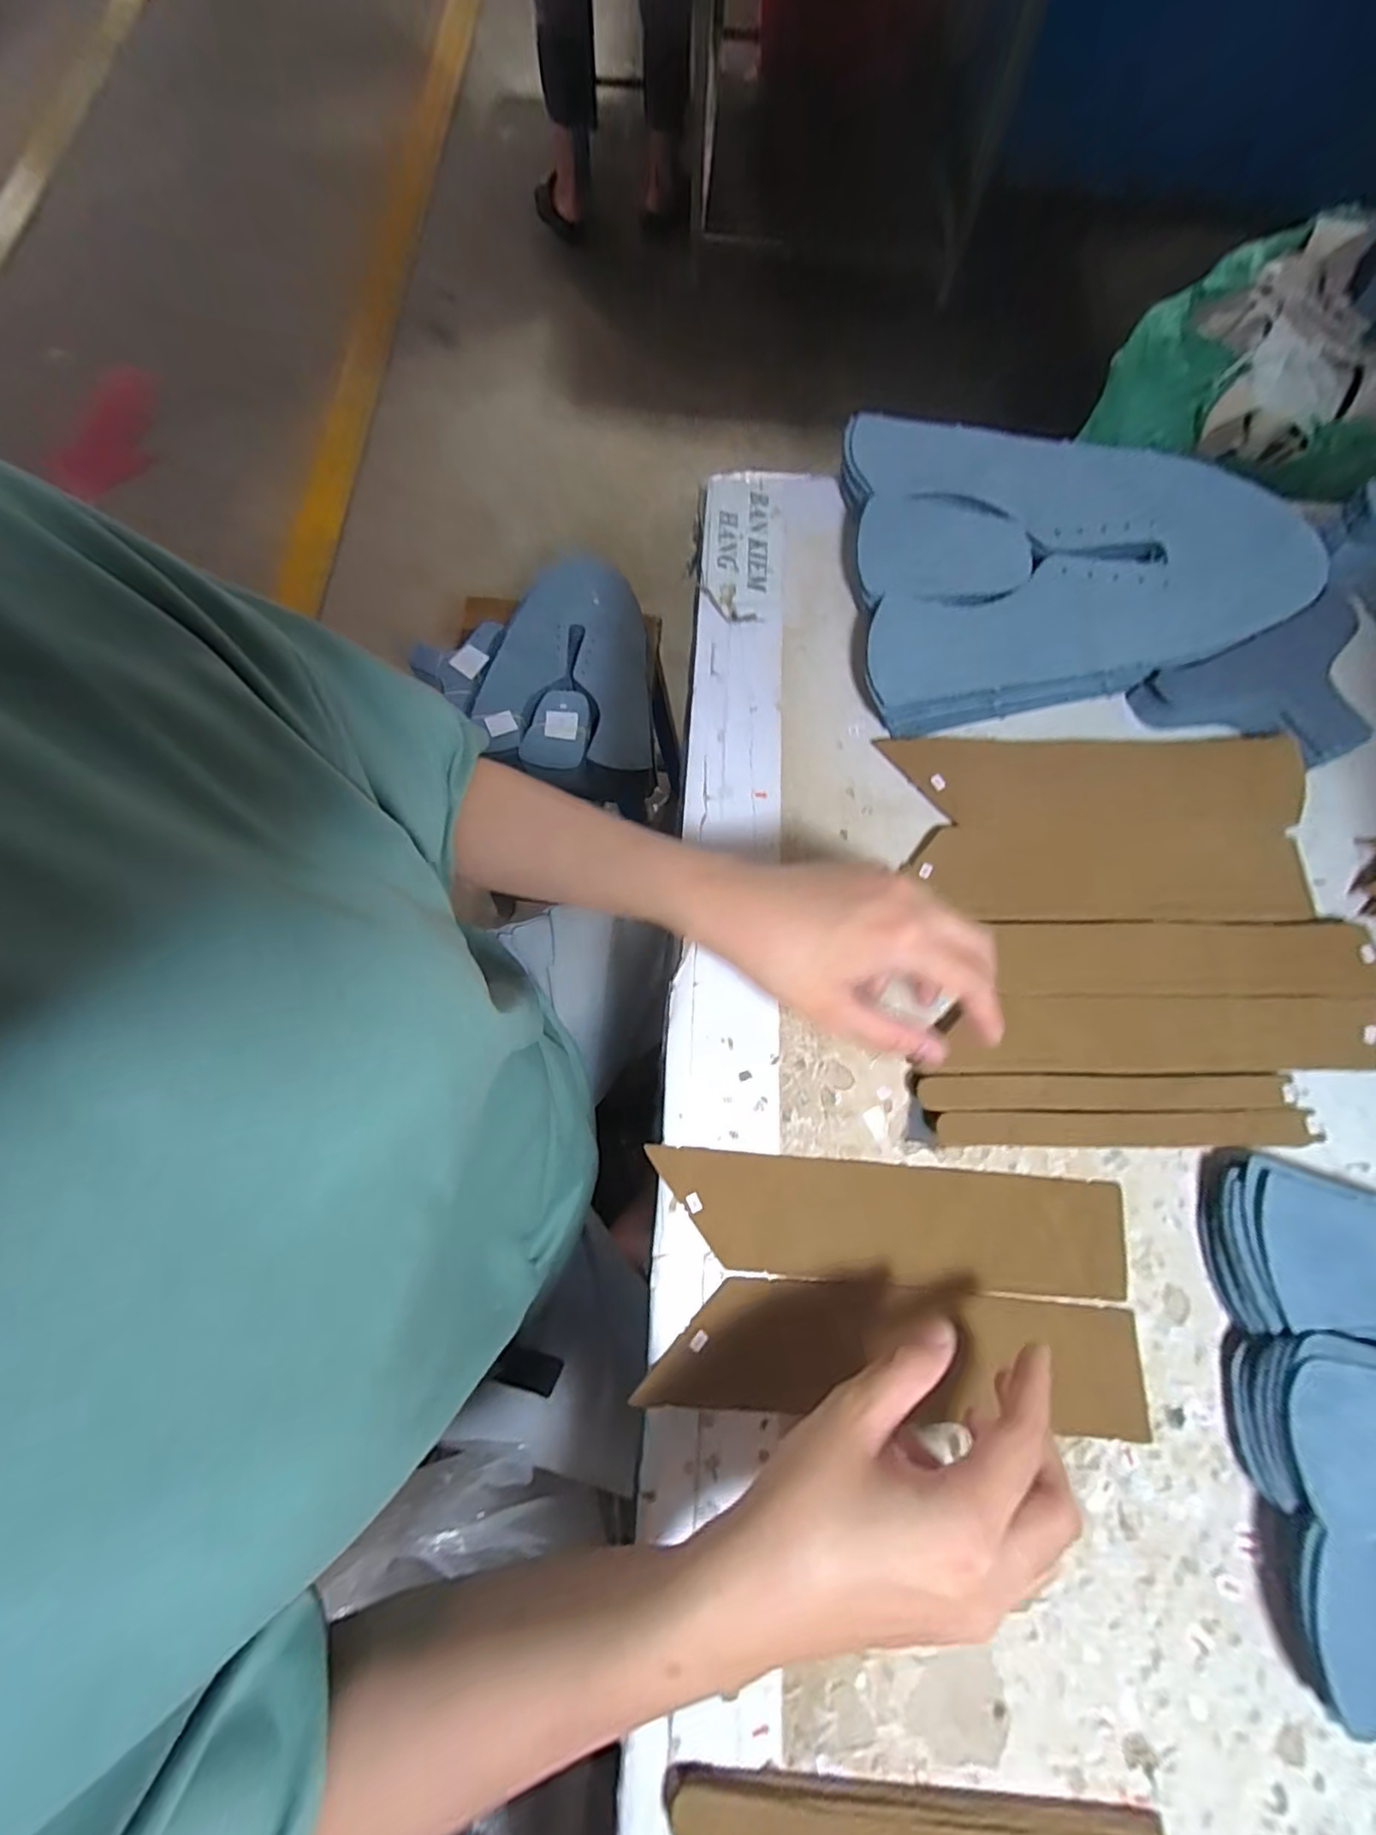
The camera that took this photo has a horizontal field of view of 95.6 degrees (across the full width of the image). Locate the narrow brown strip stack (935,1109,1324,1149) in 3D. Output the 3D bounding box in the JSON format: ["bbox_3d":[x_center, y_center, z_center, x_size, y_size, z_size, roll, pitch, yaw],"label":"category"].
[{"bbox_3d":[0.223,0.109,0.320,0.189,0.012,0.018,0,77,-1],"label":"narrow brown strip stack"}]

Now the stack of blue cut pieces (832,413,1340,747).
[{"bbox_3d":[0.249,-0.220,0.400,0.280,0.026,0.207,0,77,-1],"label":"stack of blue cut pieces"}]

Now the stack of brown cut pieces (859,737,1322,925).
[{"bbox_3d":[0.245,-0.054,0.365,0.230,0.016,0.118,-1,77,-1],"label":"stack of brown cut pieces"}]

